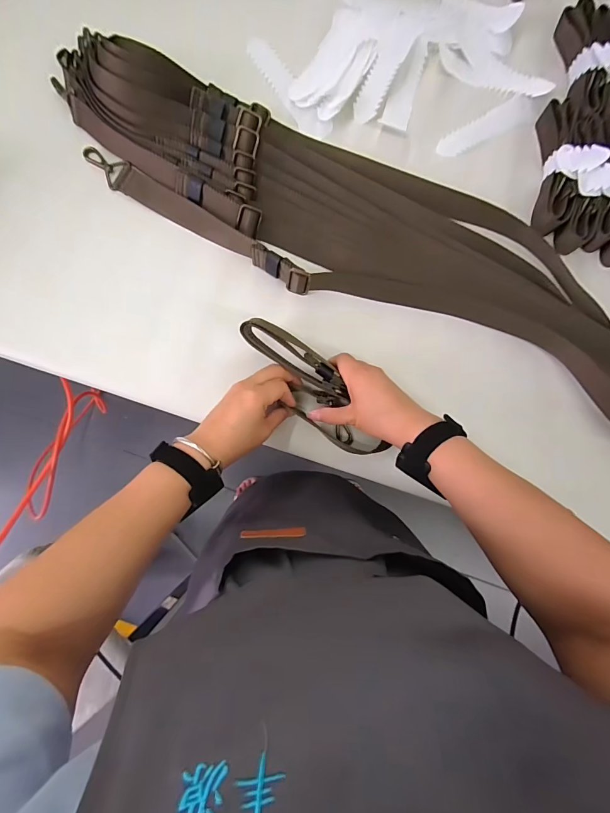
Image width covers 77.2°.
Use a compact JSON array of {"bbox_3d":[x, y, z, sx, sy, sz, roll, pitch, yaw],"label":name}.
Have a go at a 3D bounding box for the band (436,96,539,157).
[{"bbox_3d":[0.274,-0.422,0.574,0.175,0.011,0.040,-29,86,-7],"label":"band"}]

